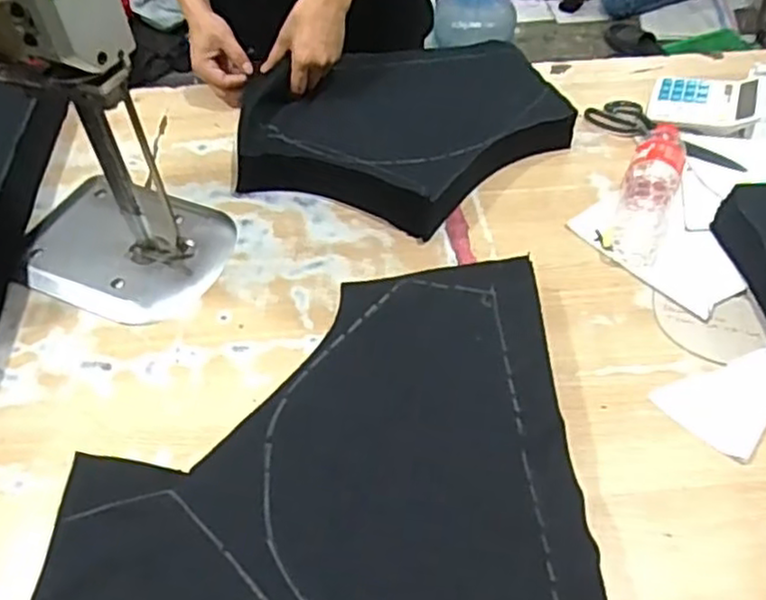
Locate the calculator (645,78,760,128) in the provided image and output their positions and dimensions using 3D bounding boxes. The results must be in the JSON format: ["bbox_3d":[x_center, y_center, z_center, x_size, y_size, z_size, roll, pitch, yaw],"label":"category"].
[{"bbox_3d":[0.454,-0.283,0.998,0.136,0.033,0.096,14,51,13],"label":"calculator"}]

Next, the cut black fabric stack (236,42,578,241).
[{"bbox_3d":[0.020,-0.233,0.948,0.396,0.070,0.309,-35,57,-25],"label":"cut black fabric stack"}]

